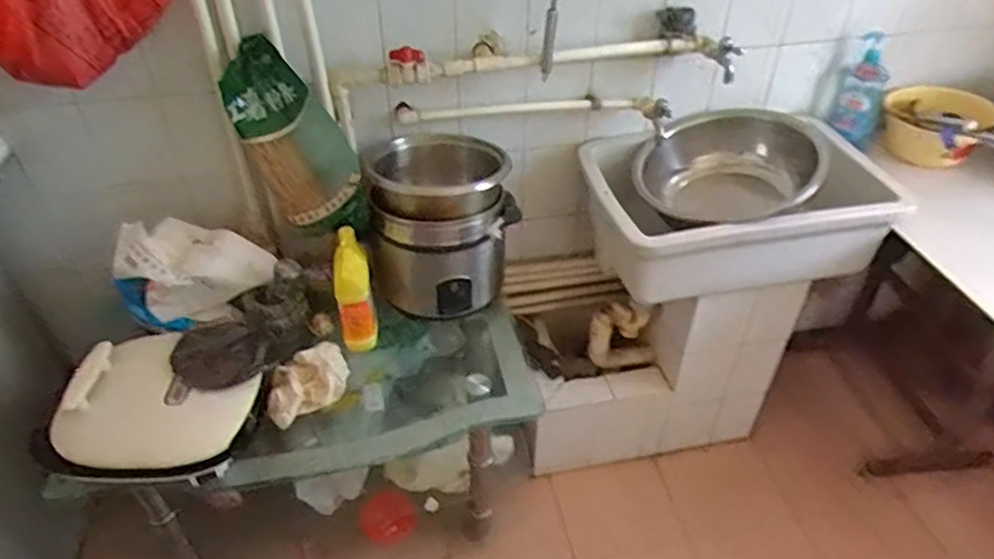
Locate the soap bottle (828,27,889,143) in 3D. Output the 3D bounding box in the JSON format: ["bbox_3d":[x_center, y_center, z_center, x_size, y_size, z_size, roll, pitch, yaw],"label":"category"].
[{"bbox_3d":[0.838,-0.438,1.502,0.050,0.236,0.090,-32,49,-32],"label":"soap bottle"}]

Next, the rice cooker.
[{"bbox_3d":[-0.125,-0.133,1.406,0.283,0.305,0.284,-6,40,-7],"label":"rice cooker"}]

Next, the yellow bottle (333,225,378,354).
[{"bbox_3d":[-0.286,0.029,1.317,0.066,0.258,0.074,-7,13,-8],"label":"yellow bottle"}]

